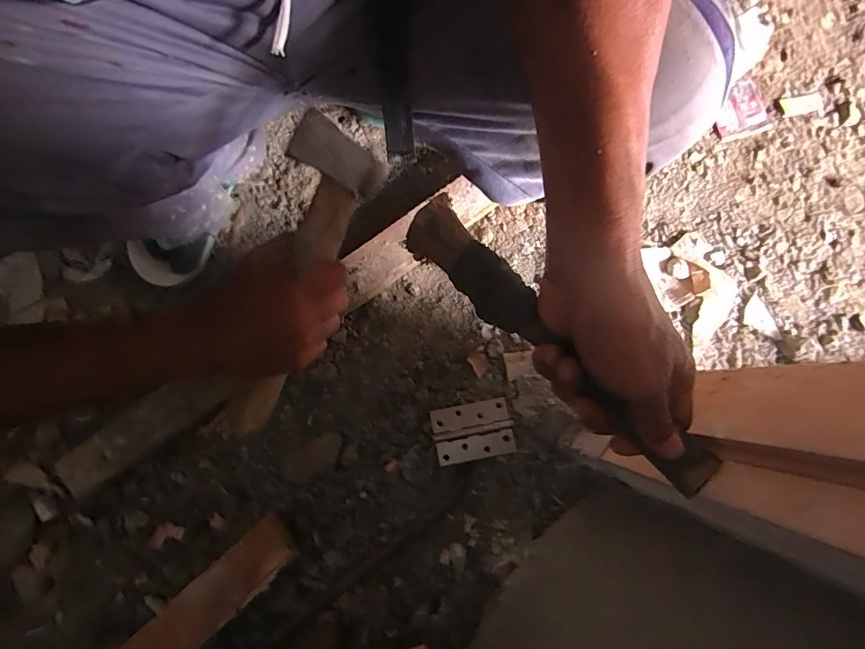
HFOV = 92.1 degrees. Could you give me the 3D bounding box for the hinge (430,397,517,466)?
[{"bbox_3d":[0.052,0.138,0.541,0.100,0.004,0.070,-13,76,4],"label":"hinge"}]

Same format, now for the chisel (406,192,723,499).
[{"bbox_3d":[0.078,0.010,0.277,0.037,0.023,0.246,-44,80,-8],"label":"chisel"}]

